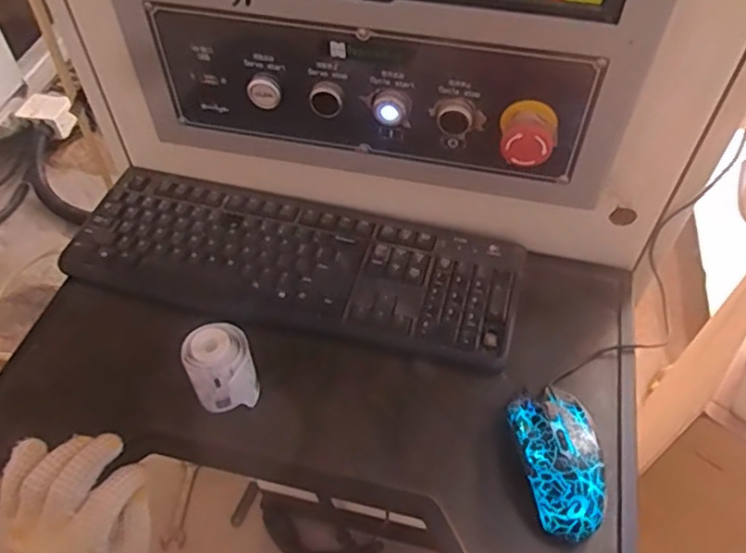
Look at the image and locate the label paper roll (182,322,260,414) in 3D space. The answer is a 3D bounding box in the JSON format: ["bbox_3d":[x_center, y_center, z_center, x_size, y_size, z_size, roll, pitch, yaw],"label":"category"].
[{"bbox_3d":[-0.126,0.075,0.524,0.050,0.058,0.048,0,51,0],"label":"label paper roll"}]

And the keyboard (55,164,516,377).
[{"bbox_3d":[-0.076,-0.016,0.624,0.433,0.020,0.147,12,52,9],"label":"keyboard"}]

